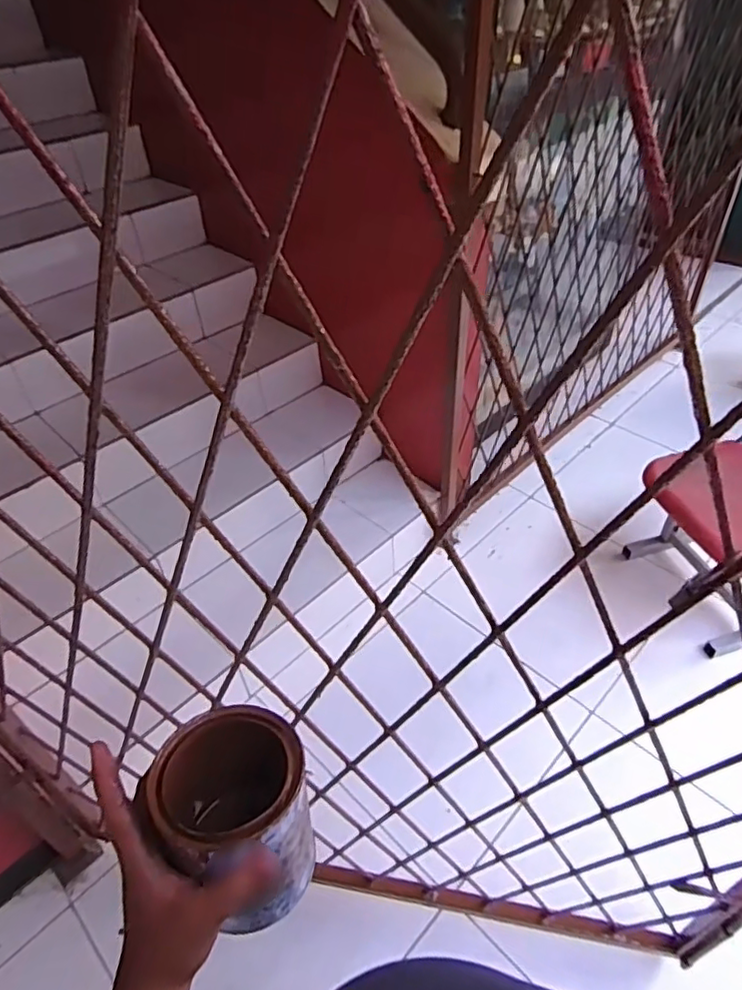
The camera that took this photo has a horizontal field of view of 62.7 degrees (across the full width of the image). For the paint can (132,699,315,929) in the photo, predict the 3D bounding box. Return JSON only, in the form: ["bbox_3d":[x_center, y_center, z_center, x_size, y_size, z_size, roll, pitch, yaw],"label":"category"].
[{"bbox_3d":[-0.094,0.228,0.443,0.106,0.112,0.107,-2,43,2],"label":"paint can"}]

